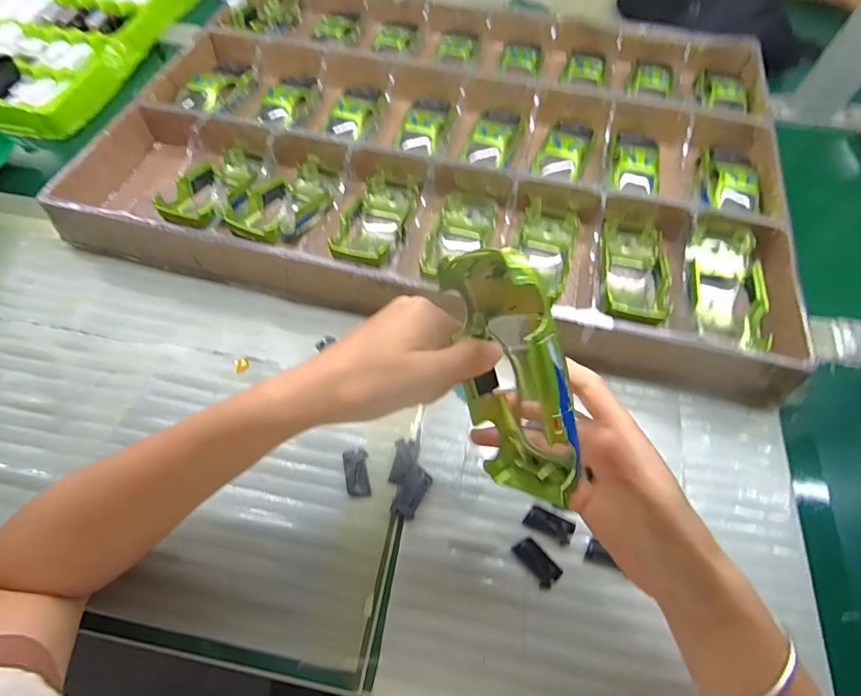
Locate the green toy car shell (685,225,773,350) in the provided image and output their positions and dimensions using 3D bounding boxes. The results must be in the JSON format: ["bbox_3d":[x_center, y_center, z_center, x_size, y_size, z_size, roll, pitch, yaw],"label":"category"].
[{"bbox_3d":[0.257,-0.052,0.401,0.070,0.035,0.126,14,61,6],"label":"green toy car shell"}]

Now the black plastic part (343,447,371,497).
[{"bbox_3d":[-0.055,0.092,0.341,0.018,0.004,0.035,-6,61,-5],"label":"black plastic part"}]

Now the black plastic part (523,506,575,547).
[{"bbox_3d":[0.083,0.124,0.323,0.032,0.005,0.016,26,63,12],"label":"black plastic part"}]

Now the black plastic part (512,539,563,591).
[{"bbox_3d":[0.072,0.144,0.311,0.016,0.004,0.032,-34,67,-18],"label":"black plastic part"}]

